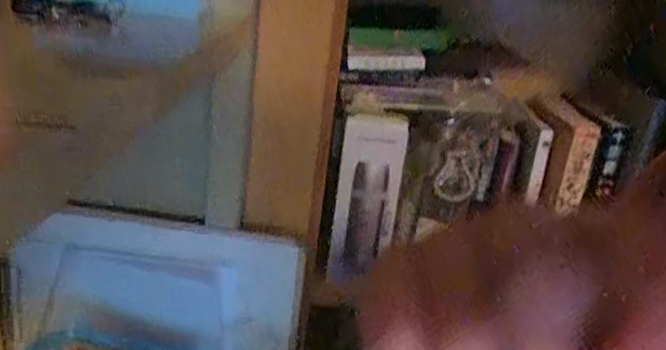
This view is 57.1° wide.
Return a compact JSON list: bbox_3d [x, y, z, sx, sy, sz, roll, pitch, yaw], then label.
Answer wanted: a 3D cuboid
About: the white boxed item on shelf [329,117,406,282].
[{"bbox_3d":[0.045,0.032,0.807,0.077,0.214,0.053,9,21,4],"label":"white boxed item on shelf"}]

